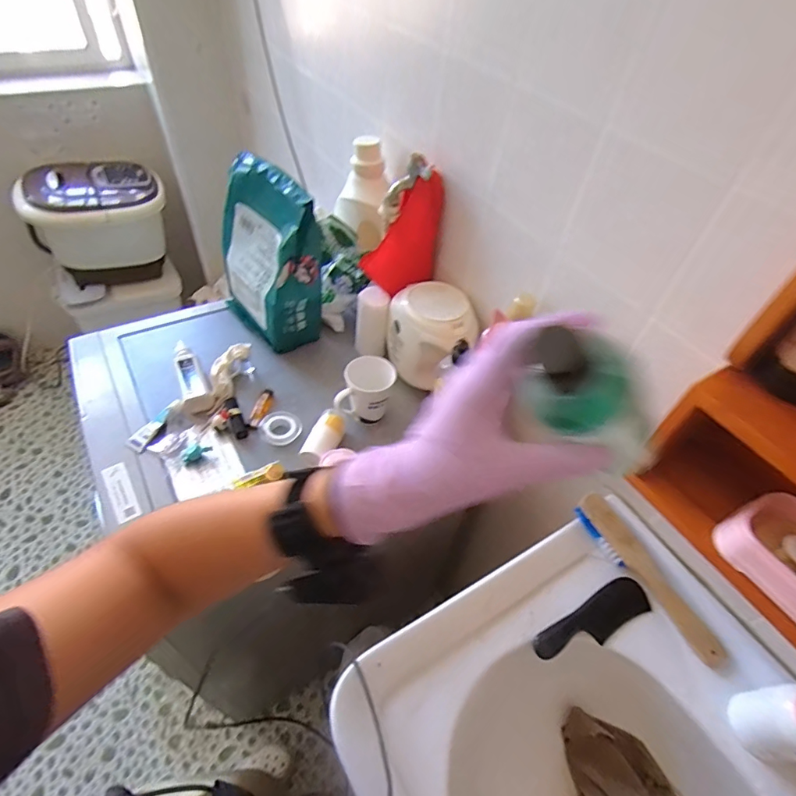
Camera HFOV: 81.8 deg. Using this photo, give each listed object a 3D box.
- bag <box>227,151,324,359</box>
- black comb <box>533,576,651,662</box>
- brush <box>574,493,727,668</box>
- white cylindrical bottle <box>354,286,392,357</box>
[{"bbox_3d":[-0.245,-0.261,0.858,0.109,0.288,0.218,-30,58,-27],"label":"bag"},{"bbox_3d":[0.243,0.279,0.574,0.168,0.007,0.047,-20,54,-21],"label":"black comb"},{"bbox_3d":[0.325,0.232,0.602,0.033,0.052,0.226,-24,56,-24],"label":"brush"},{"bbox_3d":[-0.052,-0.148,0.906,0.064,0.125,0.068,3,49,-4],"label":"white cylindrical bottle"}]

